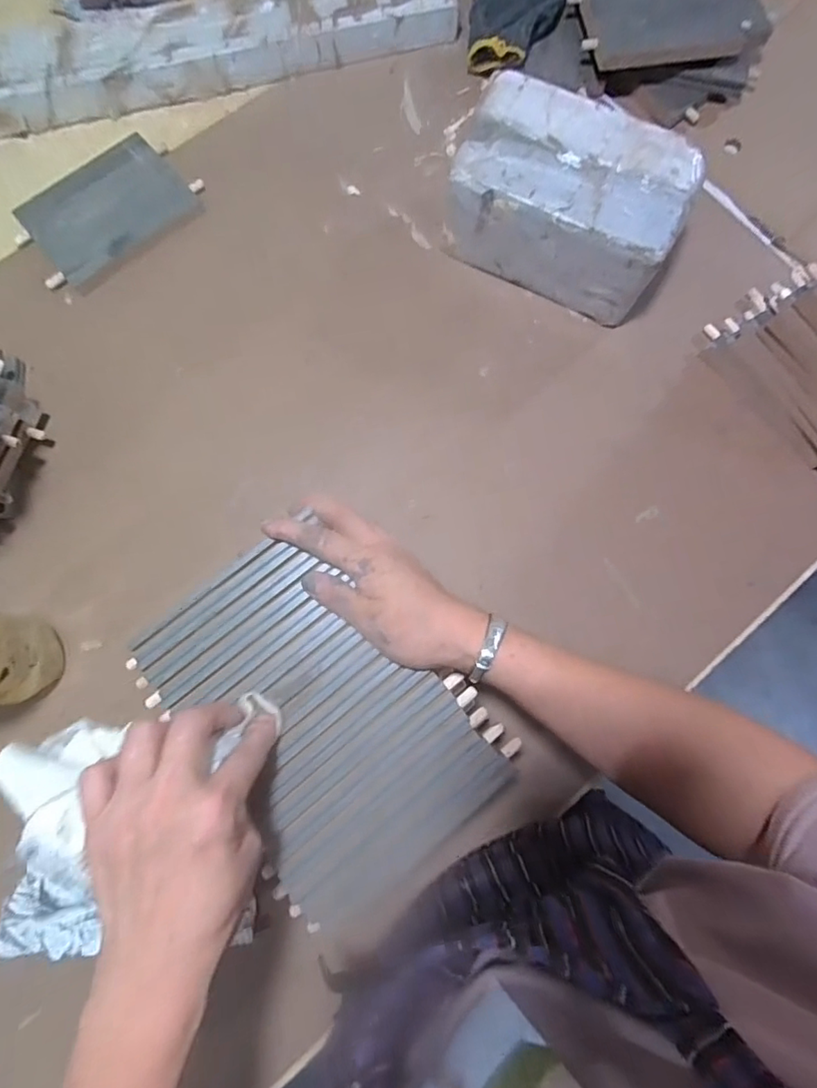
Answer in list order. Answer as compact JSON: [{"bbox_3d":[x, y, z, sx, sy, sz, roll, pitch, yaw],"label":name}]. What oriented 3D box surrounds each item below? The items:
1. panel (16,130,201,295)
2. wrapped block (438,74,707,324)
[{"bbox_3d":[-0.304,-0.334,0.541,0.166,0.021,0.115,-42,82,-9],"label":"panel"},{"bbox_3d":[0.146,-0.316,0.503,0.205,0.106,0.123,25,79,4],"label":"wrapped block"}]

